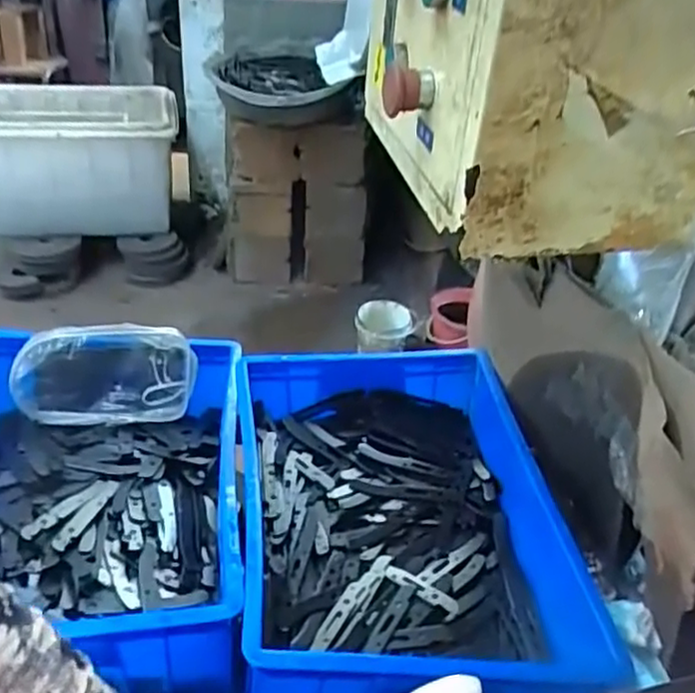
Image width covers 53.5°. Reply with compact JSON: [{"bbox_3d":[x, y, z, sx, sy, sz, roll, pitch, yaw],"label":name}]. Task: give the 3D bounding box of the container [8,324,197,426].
[{"bbox_3d":[-0.281,0.029,0.807,0.199,0.098,0.060,-5,38,-13],"label":"container"}]

